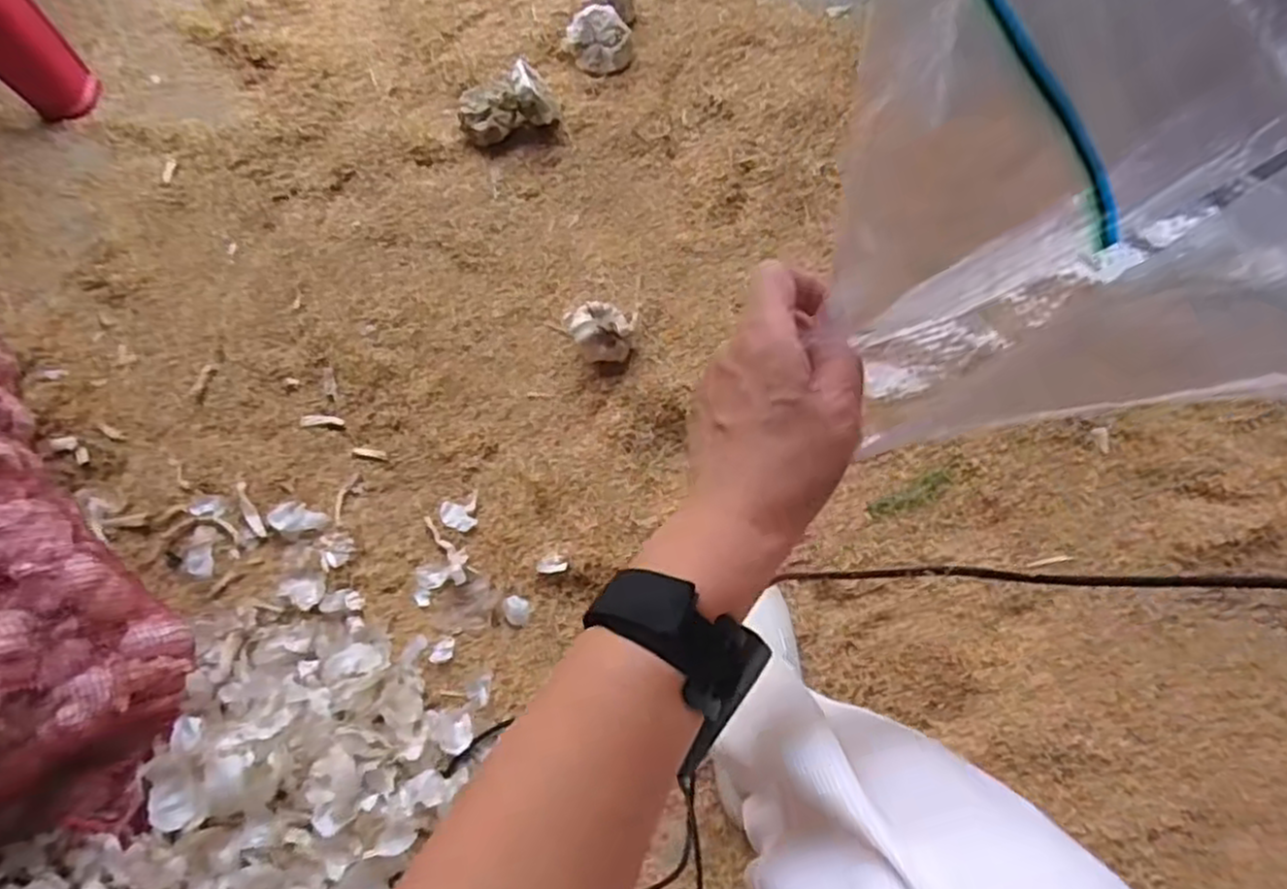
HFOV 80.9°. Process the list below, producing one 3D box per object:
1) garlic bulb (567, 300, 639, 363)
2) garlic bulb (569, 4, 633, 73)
[{"bbox_3d":[-0.041,-0.116,0.779,0.071,0.050,0.073,-7,68,-1],"label":"garlic bulb"},{"bbox_3d":[-0.052,-0.479,0.889,0.077,0.045,0.077,-11,70,-3],"label":"garlic bulb"}]

